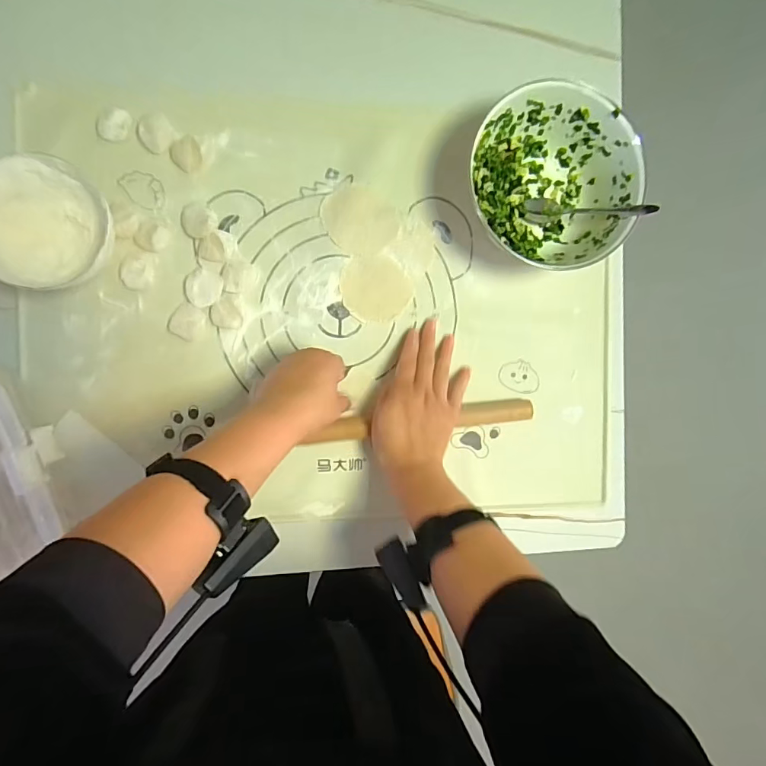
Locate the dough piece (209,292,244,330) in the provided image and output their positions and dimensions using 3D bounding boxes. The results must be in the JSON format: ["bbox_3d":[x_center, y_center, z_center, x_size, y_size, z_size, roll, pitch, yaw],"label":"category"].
[{"bbox_3d":[-0.178,-0.082,0.525,0.036,0.008,0.040,4,91,-8],"label":"dough piece"}]

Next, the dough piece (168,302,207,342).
[{"bbox_3d":[-0.221,-0.070,0.520,0.035,0.005,0.040,33,87,-8],"label":"dough piece"}]

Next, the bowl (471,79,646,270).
[{"bbox_3d":[0.193,-0.235,0.534,0.190,0.084,0.170,33,87,-8],"label":"bowl"}]

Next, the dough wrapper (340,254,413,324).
[{"bbox_3d":[-0.007,-0.113,0.548,0.083,0.004,0.078,-7,93,-8],"label":"dough wrapper"}]

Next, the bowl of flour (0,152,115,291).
[{"bbox_3d":[-0.344,-0.160,0.471,0.120,0.054,0.124,0,92,-8],"label":"bowl of flour"}]

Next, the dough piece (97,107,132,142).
[{"bbox_3d":[-0.292,-0.280,0.498,0.038,0.004,0.028,-38,96,-5],"label":"dough piece"}]

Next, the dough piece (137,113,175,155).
[{"bbox_3d":[-0.253,-0.277,0.509,0.034,0.007,0.038,37,86,-7],"label":"dough piece"}]

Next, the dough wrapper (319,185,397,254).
[{"bbox_3d":[-0.026,-0.193,0.544,0.086,0.005,0.080,-9,93,-8],"label":"dough wrapper"}]

